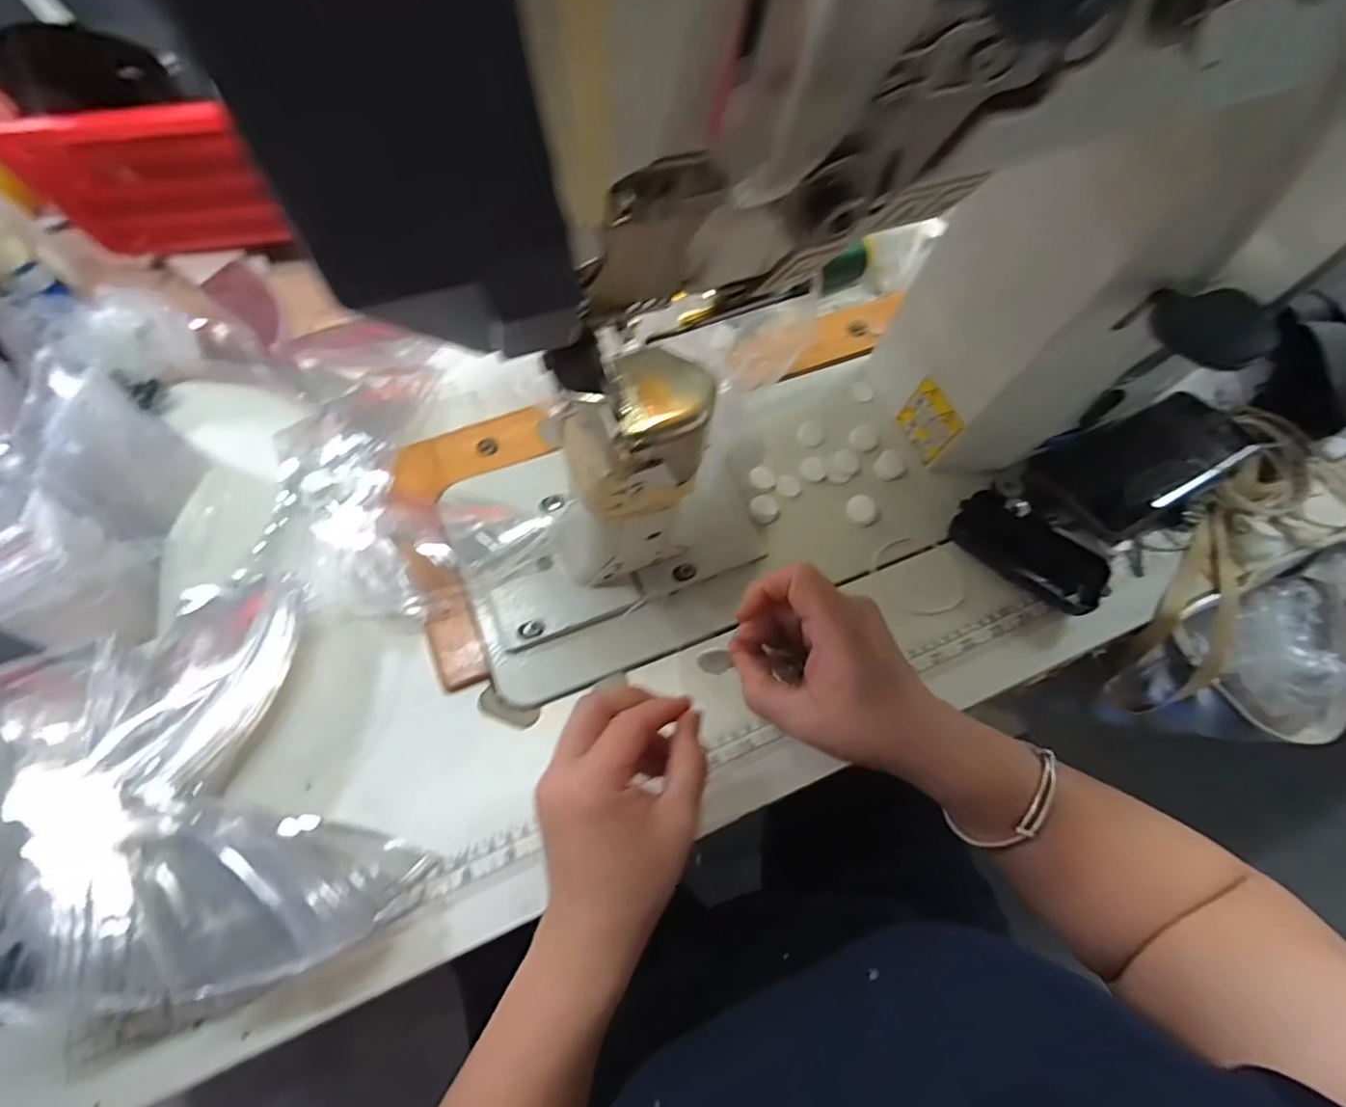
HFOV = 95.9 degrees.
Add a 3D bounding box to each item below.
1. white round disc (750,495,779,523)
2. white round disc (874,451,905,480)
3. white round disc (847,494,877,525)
[{"bbox_3d":[0.070,-0.034,0.466,0.021,0.005,0.020,1,62,-3],"label":"white round disc"},{"bbox_3d":[0.175,-0.072,0.487,0.022,0.011,0.024,1,62,-3],"label":"white round disc"},{"bbox_3d":[0.146,-0.034,0.471,0.023,0.012,0.022,1,62,-3],"label":"white round disc"}]

